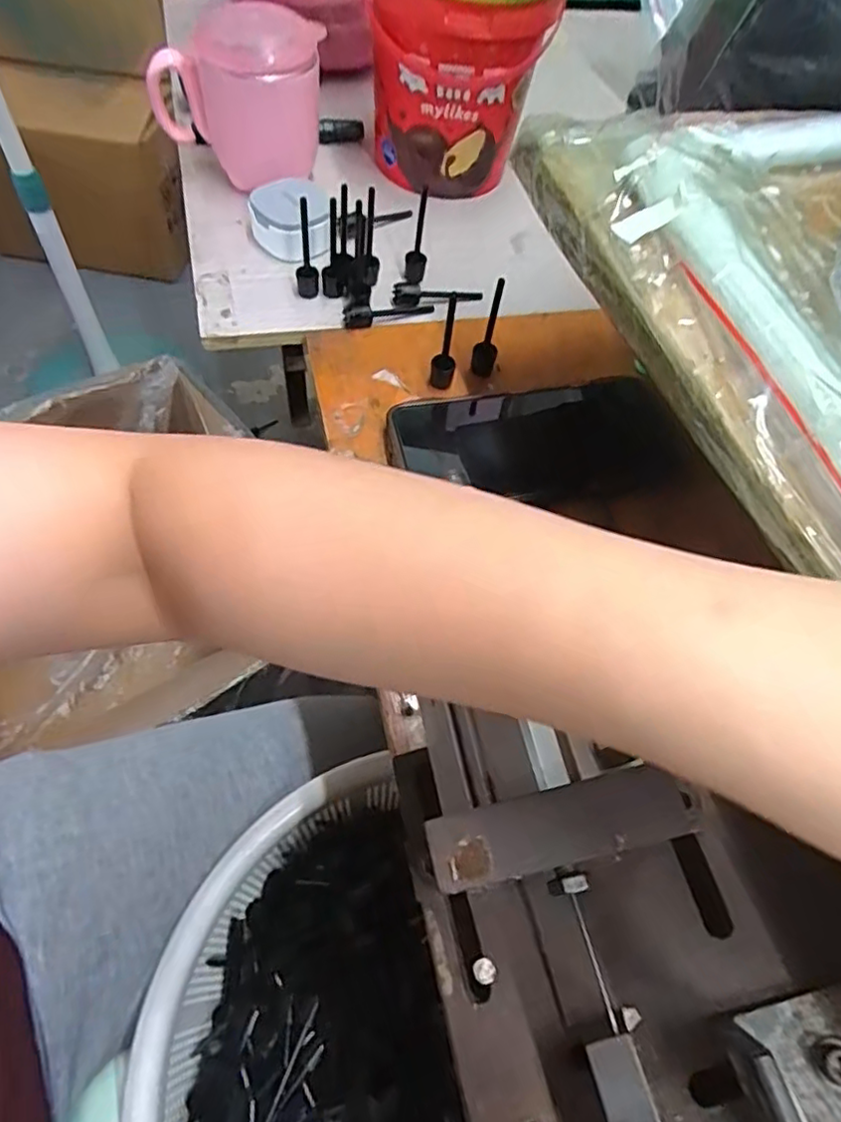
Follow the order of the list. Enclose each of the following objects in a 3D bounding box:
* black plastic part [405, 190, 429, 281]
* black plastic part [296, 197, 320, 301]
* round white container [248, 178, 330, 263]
[{"bbox_3d":[-0.002,-0.214,0.413,0.014,0.057,0.018,7,59,-3],"label":"black plastic part"},{"bbox_3d":[-0.072,-0.195,0.394,0.014,0.065,0.014,-6,61,-11],"label":"black plastic part"},{"bbox_3d":[-0.090,-0.233,0.434,0.051,0.029,0.060,-6,61,-11],"label":"round white container"}]

